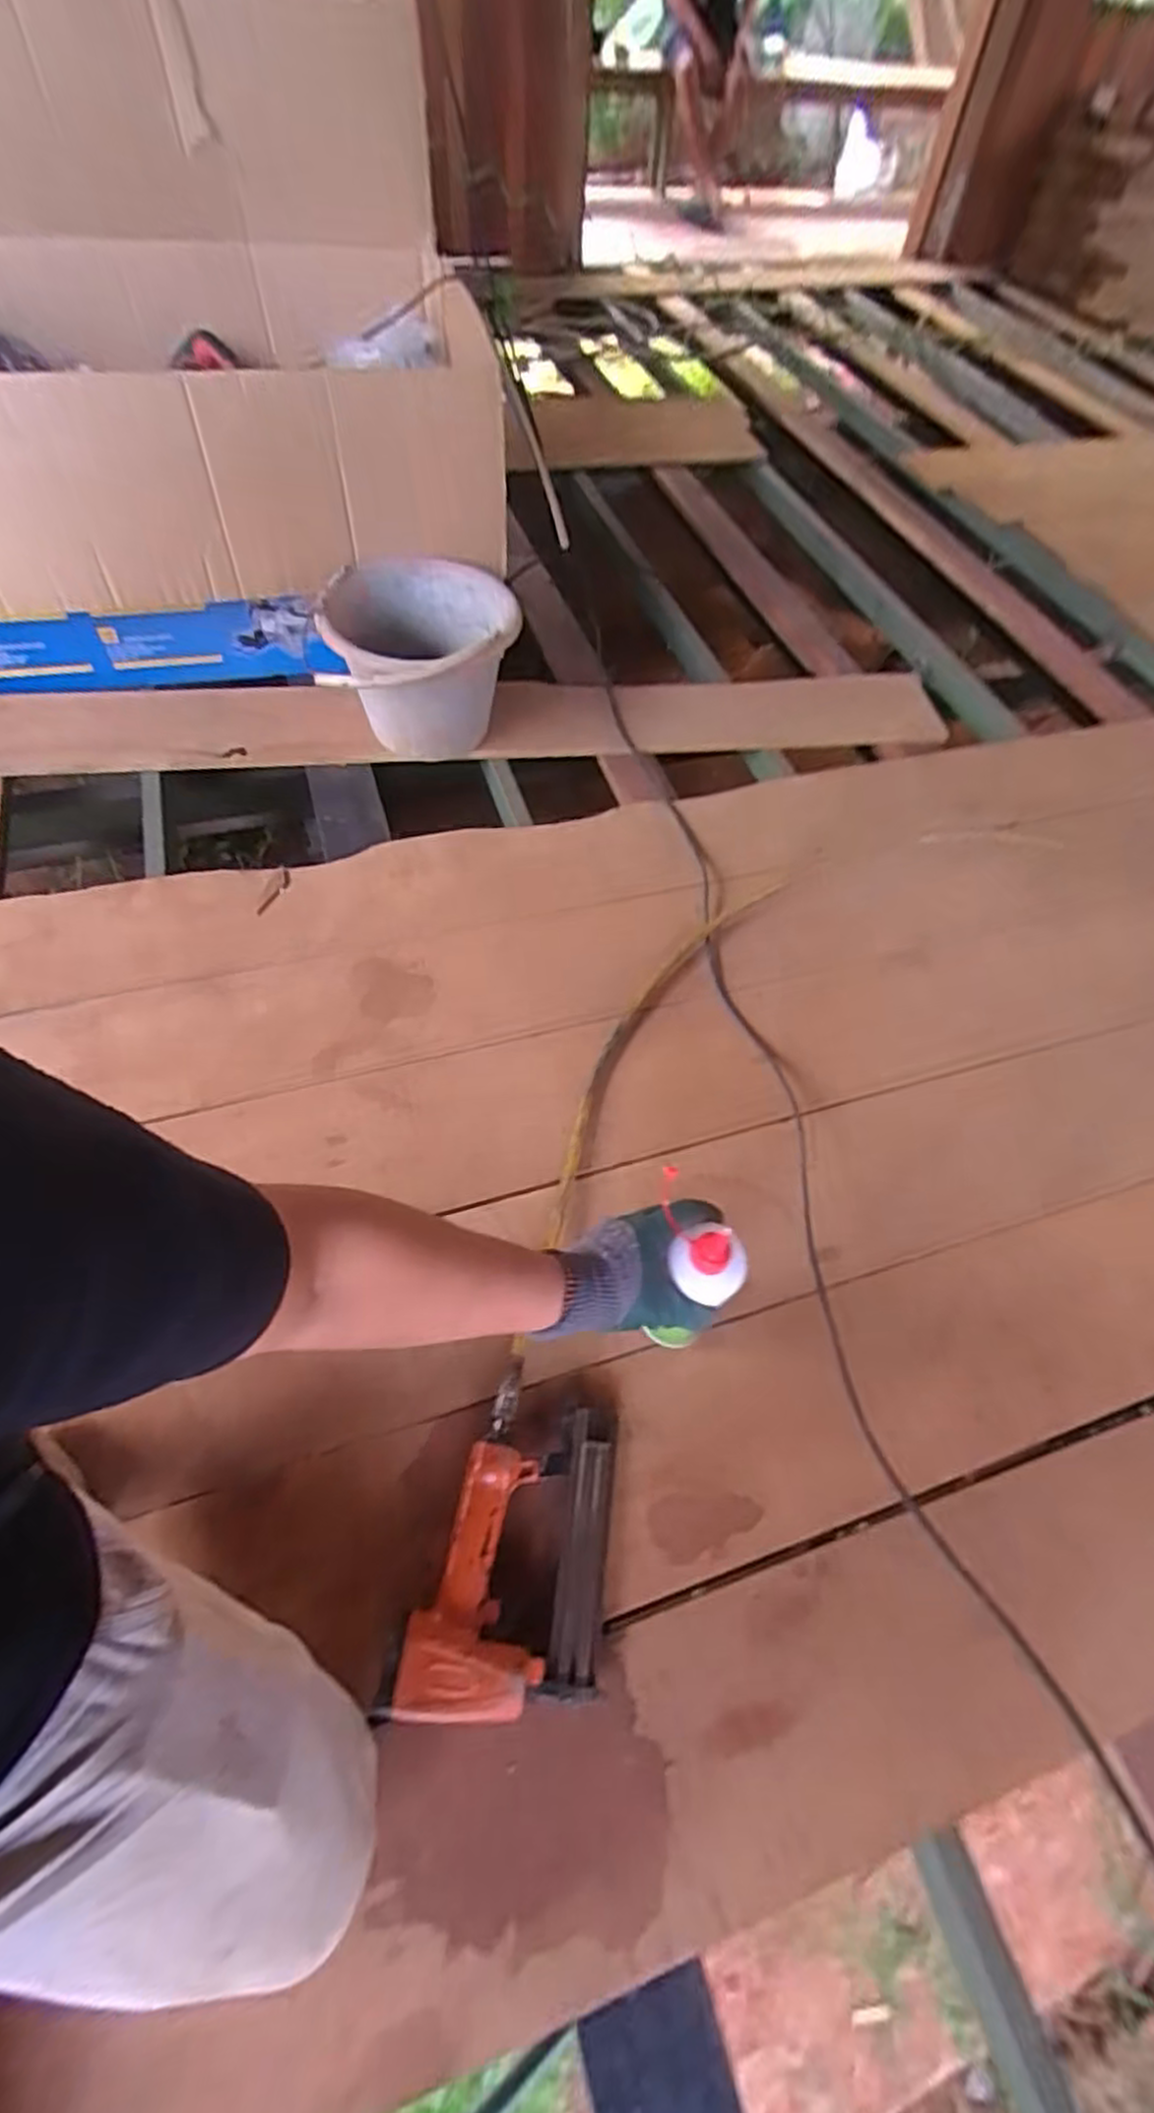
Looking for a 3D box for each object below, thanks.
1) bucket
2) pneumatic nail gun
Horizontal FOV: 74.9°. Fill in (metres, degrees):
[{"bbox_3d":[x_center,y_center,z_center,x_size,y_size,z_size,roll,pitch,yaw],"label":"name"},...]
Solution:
[{"bbox_3d":[-0.241,-0.588,1.161,0.278,0.193,0.290,7,58,0],"label":"bucket"},{"bbox_3d":[-0.055,0.412,0.634,0.162,0.051,0.230,6,59,0],"label":"pneumatic nail gun"}]

